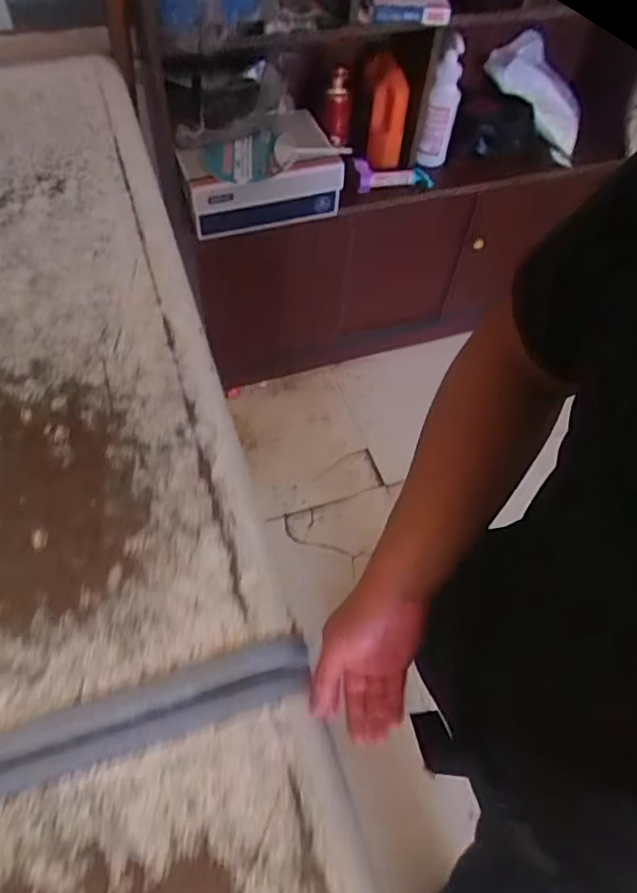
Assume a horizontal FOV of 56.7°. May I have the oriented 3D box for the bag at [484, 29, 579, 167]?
[{"bbox_3d":[0.552,-0.849,1.438,0.310,0.071,0.168,46,62,-16],"label":"bag"}]

